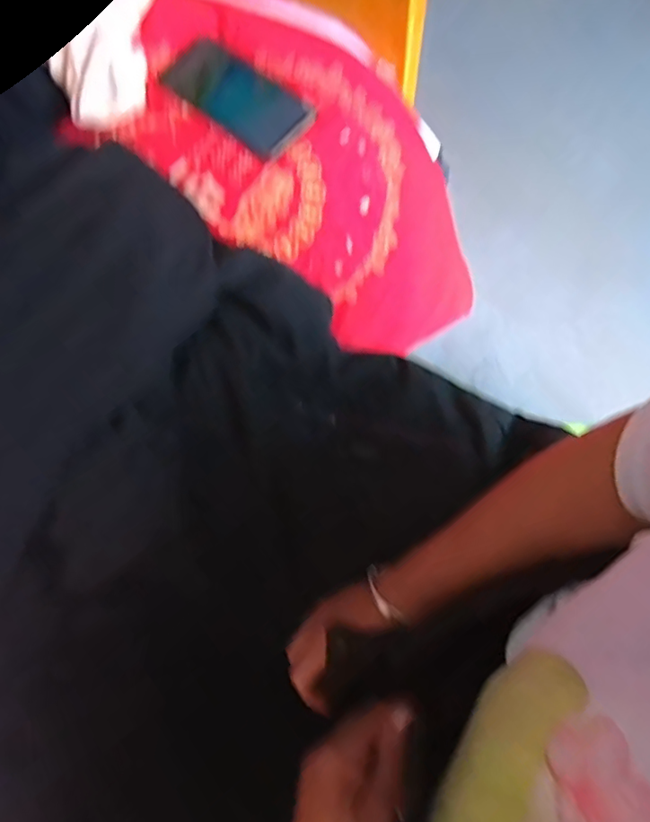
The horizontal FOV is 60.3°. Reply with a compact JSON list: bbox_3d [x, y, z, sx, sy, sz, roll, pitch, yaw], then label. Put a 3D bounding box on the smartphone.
[{"bbox_3d":[-0.086,-0.307,0.539,0.163,0.009,0.066,42,78,15],"label":"smartphone"}]

